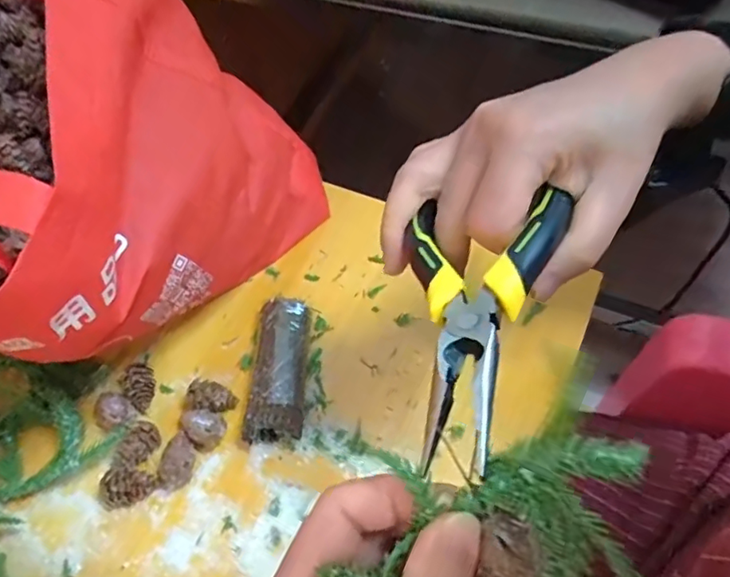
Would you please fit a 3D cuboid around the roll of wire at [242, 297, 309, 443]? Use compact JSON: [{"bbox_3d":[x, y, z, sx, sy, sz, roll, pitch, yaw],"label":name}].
[{"bbox_3d":[-0.061,0.057,0.411,0.036,0.026,0.108,-1,56,3],"label":"roll of wire"}]

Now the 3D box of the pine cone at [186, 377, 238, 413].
[{"bbox_3d":[-0.107,0.078,0.405,0.031,0.023,0.020,0,56,4],"label":"pine cone"}]

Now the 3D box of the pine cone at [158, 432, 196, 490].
[{"bbox_3d":[-0.124,0.116,0.384,0.022,0.021,0.035,10,58,11],"label":"pine cone"}]

